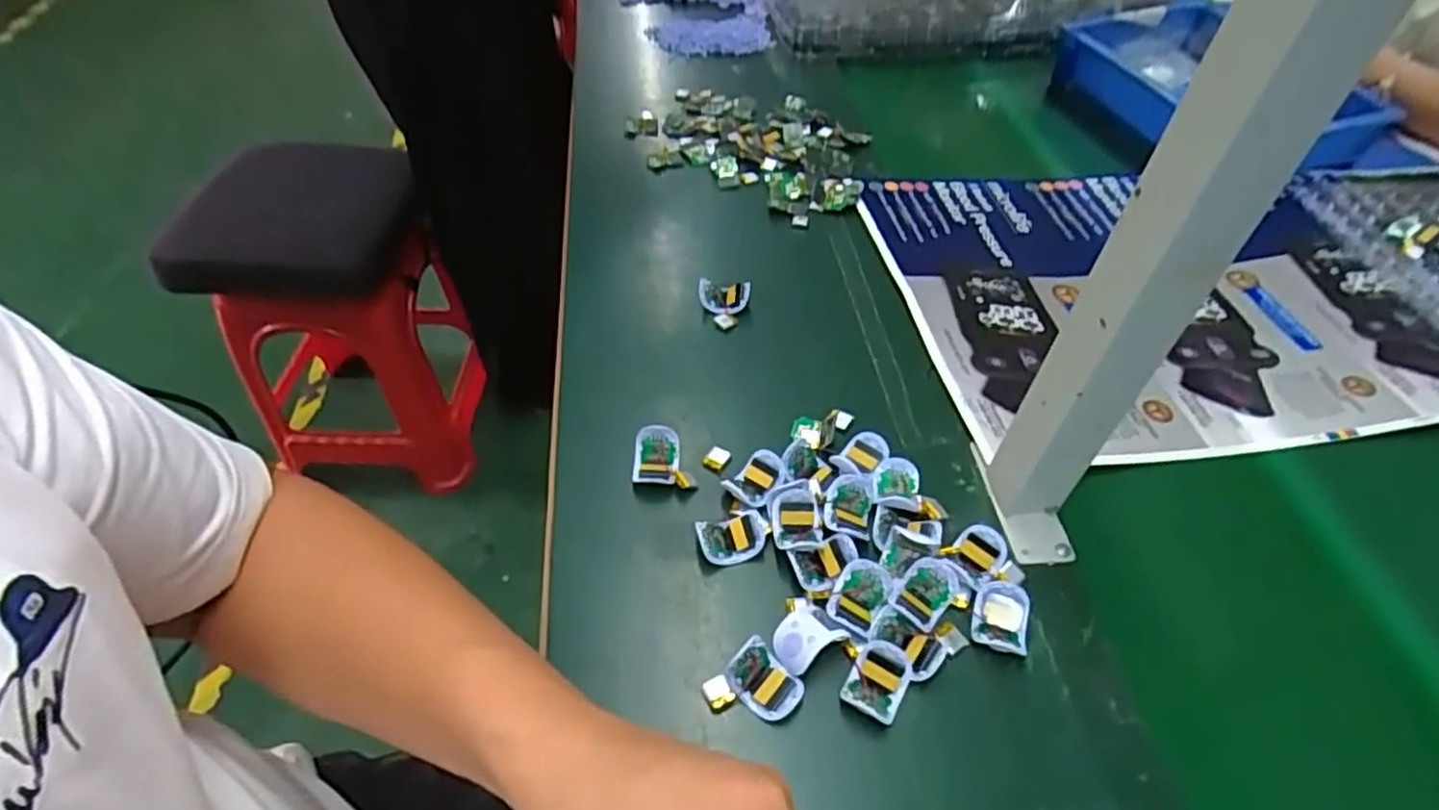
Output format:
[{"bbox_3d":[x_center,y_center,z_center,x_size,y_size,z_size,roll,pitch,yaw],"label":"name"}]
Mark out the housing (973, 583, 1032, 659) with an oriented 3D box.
[{"bbox_3d":[0.169,0.127,0.439,0.031,0.014,0.045,12,50,10],"label":"housing"}]

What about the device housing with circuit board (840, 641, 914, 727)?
[{"bbox_3d":[0.089,0.156,0.414,0.032,0.017,0.041,25,54,20],"label":"device housing with circuit board"}]

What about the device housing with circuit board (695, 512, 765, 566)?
[{"bbox_3d":[0.008,0.088,0.476,0.042,0.017,0.031,-11,50,-10],"label":"device housing with circuit board"}]

